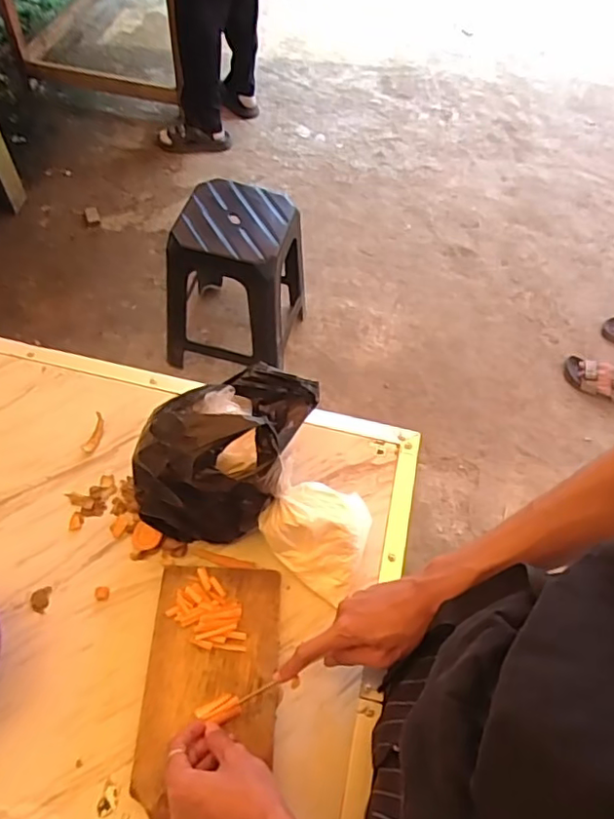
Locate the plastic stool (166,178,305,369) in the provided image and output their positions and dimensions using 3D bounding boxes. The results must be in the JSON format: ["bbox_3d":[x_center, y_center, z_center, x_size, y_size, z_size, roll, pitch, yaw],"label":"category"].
[{"bbox_3d":[-0.178,-0.343,1.547,0.296,0.410,0.332,13,59,4],"label":"plastic stool"}]

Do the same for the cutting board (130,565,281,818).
[{"bbox_3d":[-0.098,0.281,0.611,0.132,0.012,0.235,3,59,-3],"label":"cutting board"}]

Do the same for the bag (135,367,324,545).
[{"bbox_3d":[-0.089,0.041,0.661,0.165,0.182,0.171,9,58,1],"label":"bag"}]

